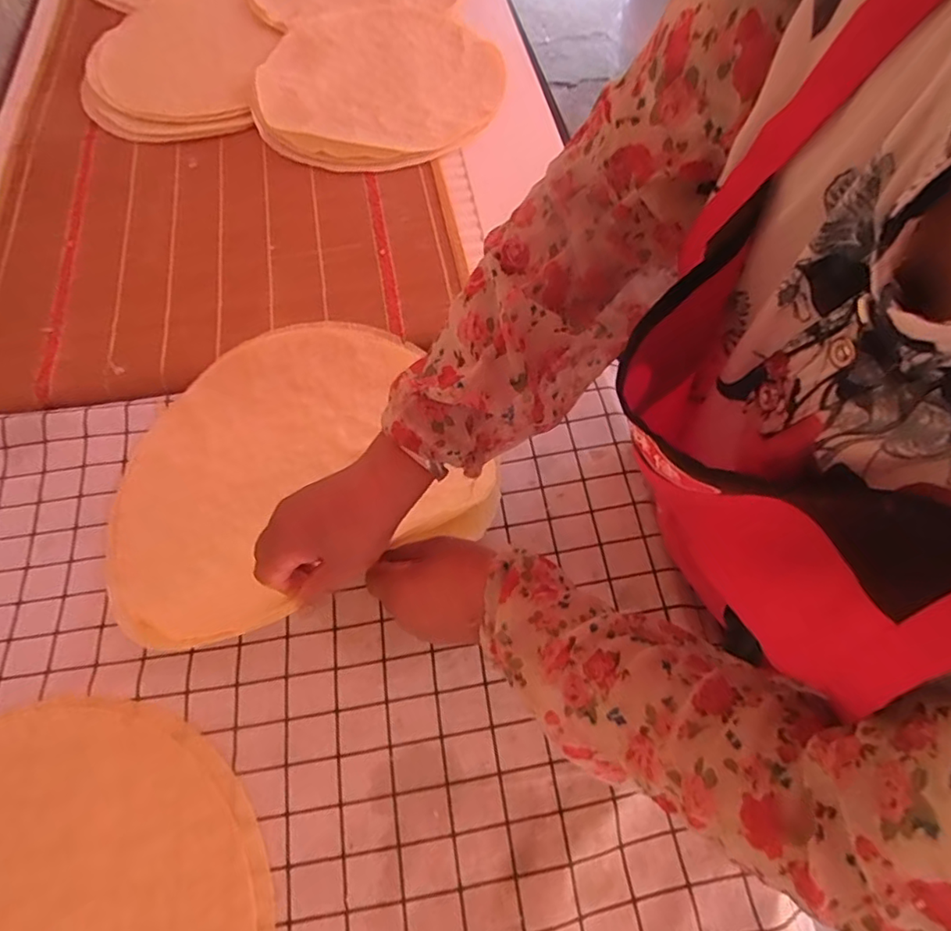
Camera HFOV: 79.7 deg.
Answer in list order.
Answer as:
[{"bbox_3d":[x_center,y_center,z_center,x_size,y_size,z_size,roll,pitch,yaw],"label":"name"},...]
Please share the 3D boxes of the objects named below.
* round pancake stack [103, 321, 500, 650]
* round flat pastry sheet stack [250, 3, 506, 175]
[{"bbox_3d":[-0.190,-0.005,0.537,0.347,0.099,0.314,-26,65,-10],"label":"round pancake stack"},{"bbox_3d":[-0.134,-0.564,0.825,0.336,0.027,0.371,11,64,8],"label":"round flat pastry sheet stack"}]

